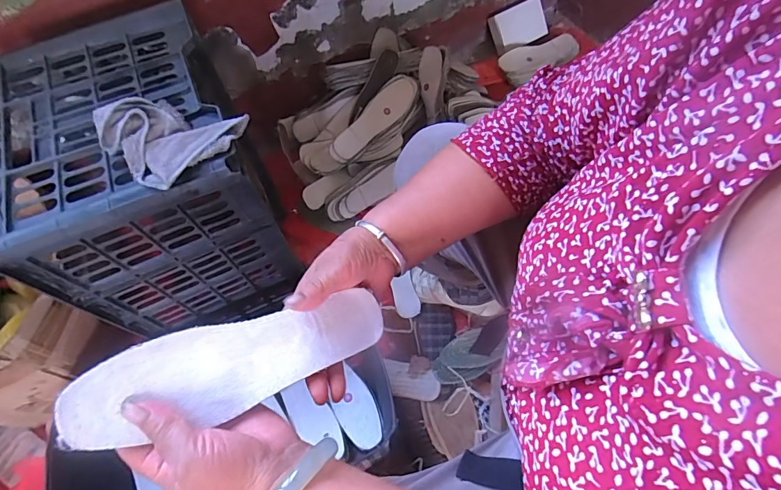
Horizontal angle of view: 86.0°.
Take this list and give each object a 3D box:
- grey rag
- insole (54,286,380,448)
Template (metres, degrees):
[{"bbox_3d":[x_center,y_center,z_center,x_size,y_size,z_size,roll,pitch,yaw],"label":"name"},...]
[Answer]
[{"bbox_3d":[-0.248,-0.126,0.462,0.131,0.045,0.116,26,67,17],"label":"grey rag"},{"bbox_3d":[-0.107,0.087,0.315,0.224,0.005,0.065,-10,86,-28],"label":"insole"}]

